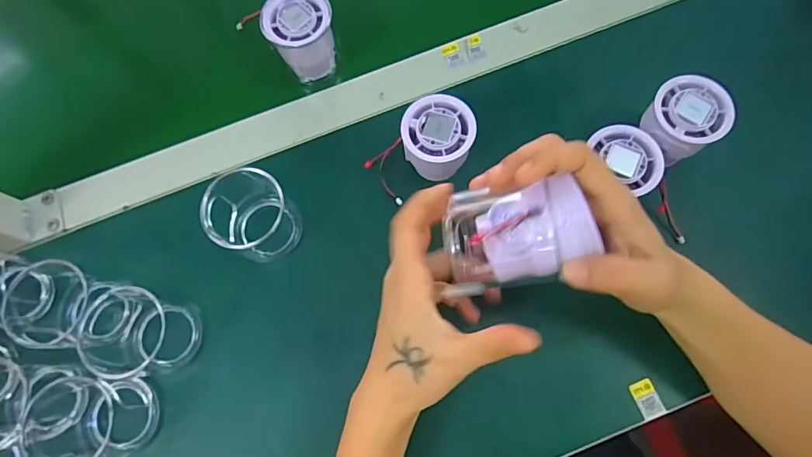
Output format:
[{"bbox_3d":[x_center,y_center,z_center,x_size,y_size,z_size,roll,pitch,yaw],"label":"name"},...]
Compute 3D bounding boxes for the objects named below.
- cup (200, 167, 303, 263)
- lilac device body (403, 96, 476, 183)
[{"bbox_3d":[-0.117,-0.010,0.351,0.060,0.052,0.055,-1,73,3],"label":"cup"},{"bbox_3d":[0.024,-0.066,0.359,0.051,0.051,0.054,-1,73,3],"label":"lilac device body"}]

